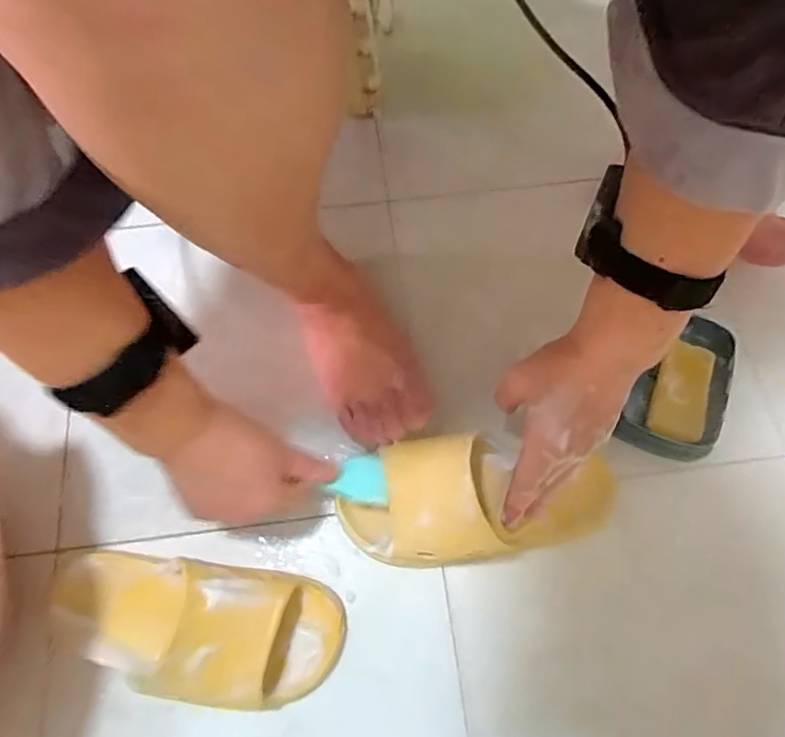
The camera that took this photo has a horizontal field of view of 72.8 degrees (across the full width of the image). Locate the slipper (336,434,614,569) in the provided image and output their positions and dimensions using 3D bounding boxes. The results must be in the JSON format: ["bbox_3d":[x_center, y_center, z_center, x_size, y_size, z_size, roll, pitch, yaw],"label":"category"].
[{"bbox_3d":[0.071,0.107,0.436,0.226,0.077,0.095,-1,68,-2],"label":"slipper"}]

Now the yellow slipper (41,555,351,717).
[{"bbox_3d":[-0.158,0.199,0.419,0.235,0.090,0.093,9,71,3],"label":"yellow slipper"}]

